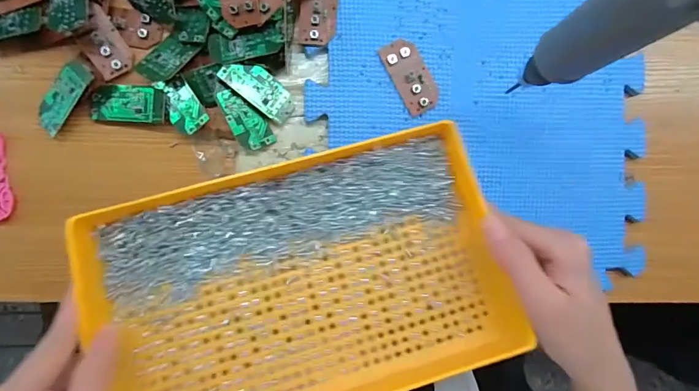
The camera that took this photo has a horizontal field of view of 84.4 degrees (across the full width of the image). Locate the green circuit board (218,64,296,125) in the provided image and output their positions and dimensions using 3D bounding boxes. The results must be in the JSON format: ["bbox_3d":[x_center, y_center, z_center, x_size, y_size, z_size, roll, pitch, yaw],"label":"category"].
[{"bbox_3d":[-0.071,-0.085,0.306,0.061,0.004,0.028,36,75,-19],"label":"green circuit board"}]

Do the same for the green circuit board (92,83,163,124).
[{"bbox_3d":[-0.175,-0.072,0.304,0.059,0.007,0.030,6,86,8],"label":"green circuit board"}]

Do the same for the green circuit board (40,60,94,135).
[{"bbox_3d":[-0.223,-0.076,0.300,0.024,0.007,0.058,38,96,4],"label":"green circuit board"}]

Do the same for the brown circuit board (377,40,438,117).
[{"bbox_3d":[0.050,-0.096,0.311,0.028,0.008,0.061,-28,92,-2],"label":"brown circuit board"}]

